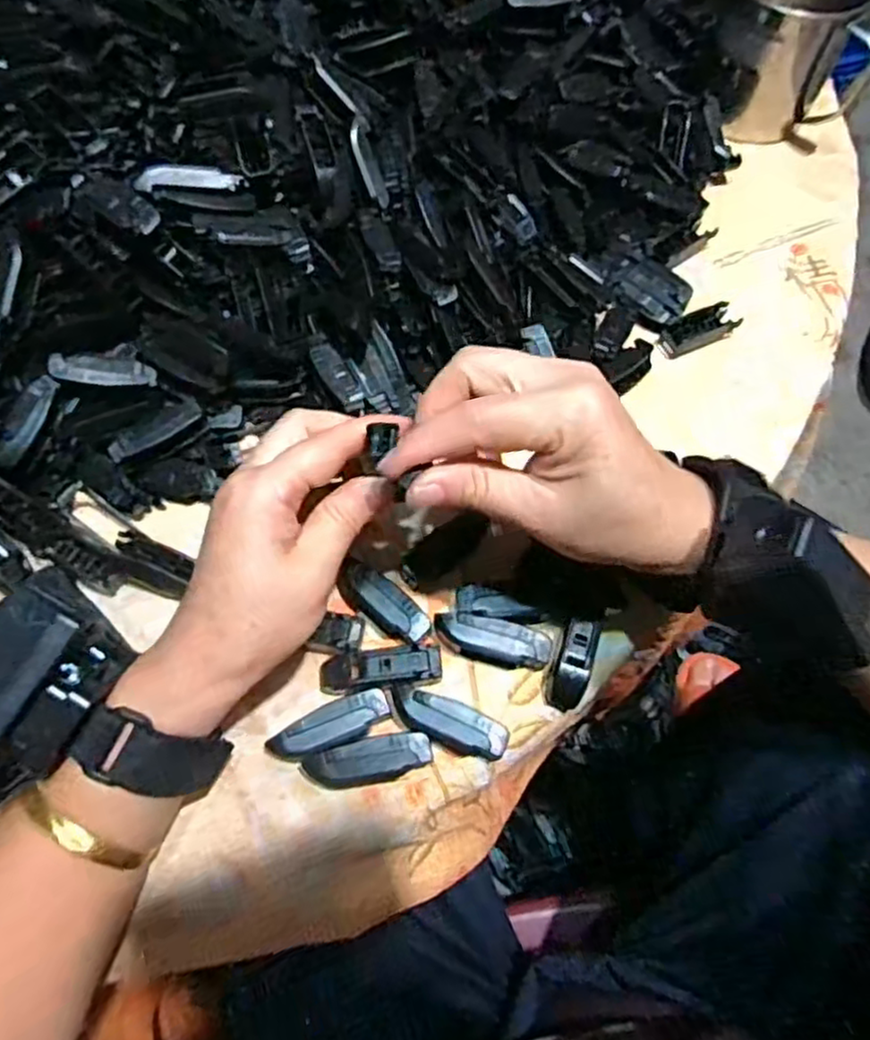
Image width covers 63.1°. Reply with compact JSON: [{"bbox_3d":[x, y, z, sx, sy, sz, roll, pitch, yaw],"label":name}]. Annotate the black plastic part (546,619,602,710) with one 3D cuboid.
[{"bbox_3d":[0.065,0.067,0.334,0.021,0.017,0.040,10,66,5],"label":"black plastic part"}]

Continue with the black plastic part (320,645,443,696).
[{"bbox_3d":[-0.026,0.070,0.330,0.057,0.012,0.019,-9,65,11],"label":"black plastic part"}]

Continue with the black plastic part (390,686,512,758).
[{"bbox_3d":[0.006,0.092,0.319,0.054,0.019,0.016,21,67,10],"label":"black plastic part"}]

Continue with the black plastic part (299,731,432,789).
[{"bbox_3d":[-0.030,0.107,0.313,0.056,0.014,0.018,-10,66,-4],"label":"black plastic part"}]

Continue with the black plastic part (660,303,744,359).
[{"bbox_3d":[0.157,-0.113,0.421,0.050,0.008,0.020,-24,67,-10],"label":"black plastic part"}]

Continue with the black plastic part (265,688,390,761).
[{"bbox_3d":[-0.047,0.093,0.319,0.054,0.016,0.017,-19,67,-8],"label":"black plastic part"}]

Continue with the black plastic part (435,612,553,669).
[{"bbox_3d":[0.027,0.058,0.336,0.055,0.016,0.019,12,66,6],"label":"black plastic part"}]

